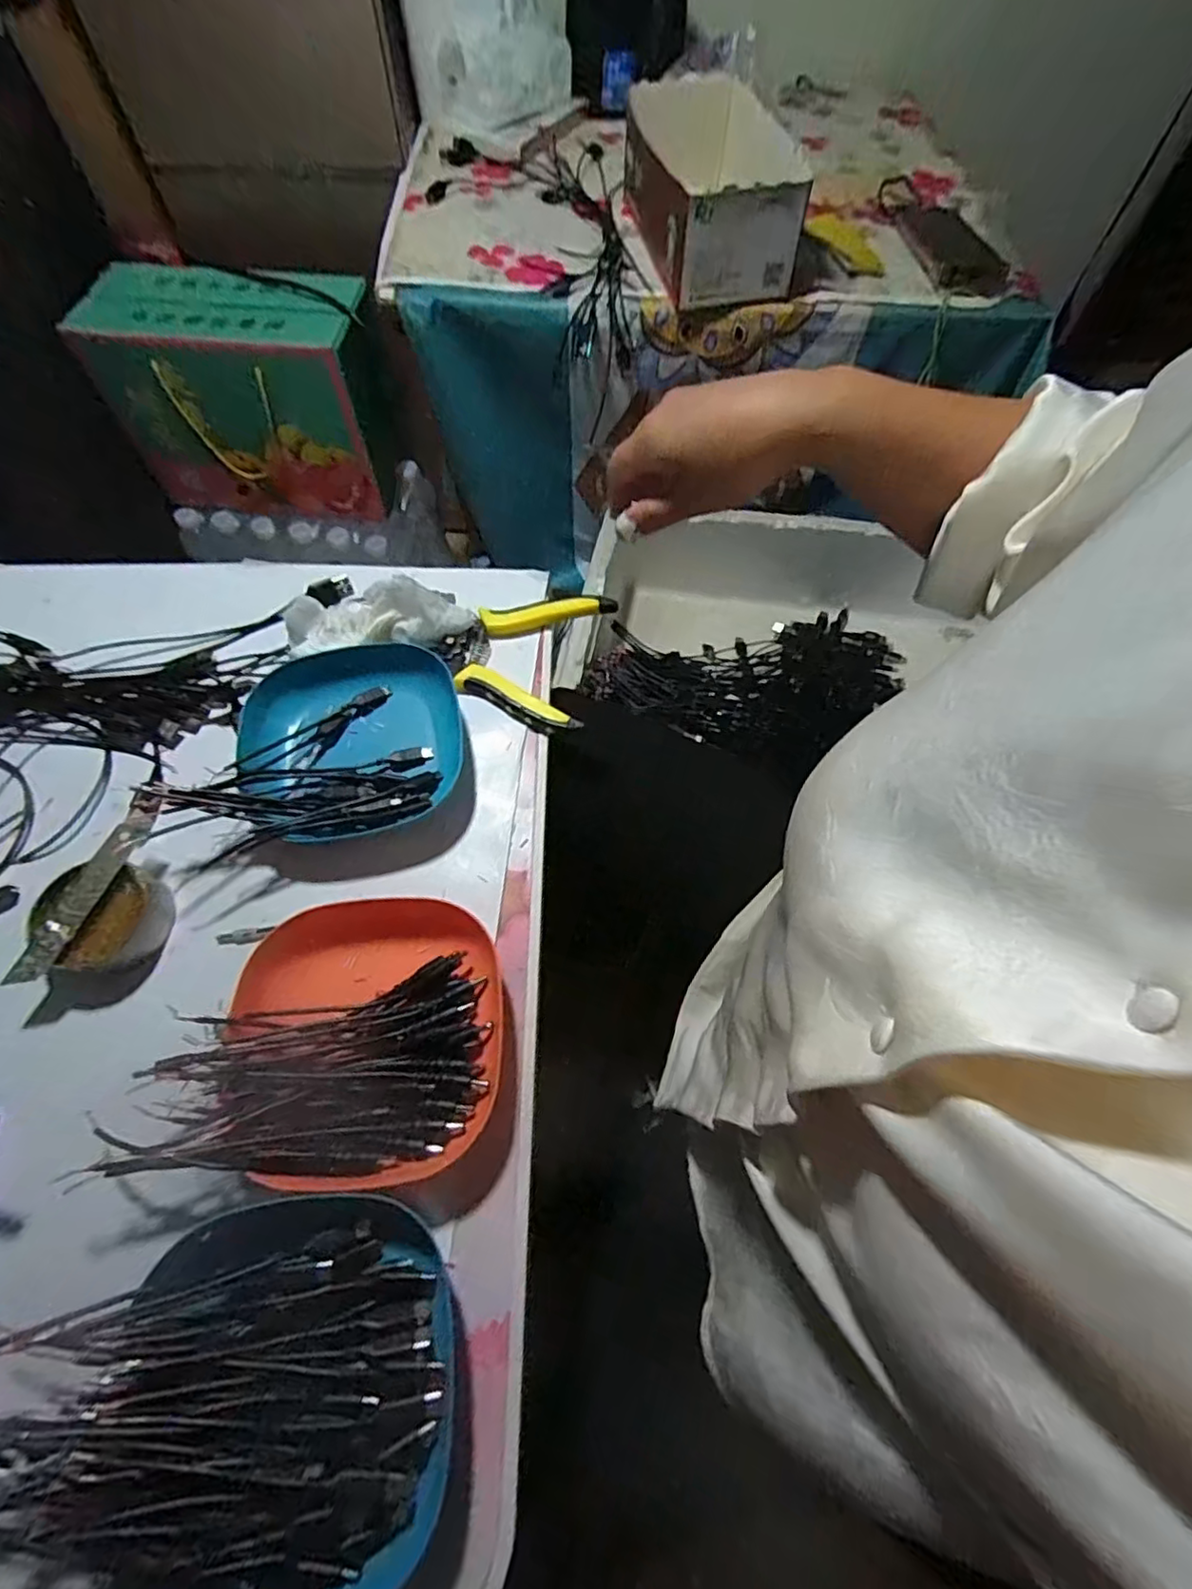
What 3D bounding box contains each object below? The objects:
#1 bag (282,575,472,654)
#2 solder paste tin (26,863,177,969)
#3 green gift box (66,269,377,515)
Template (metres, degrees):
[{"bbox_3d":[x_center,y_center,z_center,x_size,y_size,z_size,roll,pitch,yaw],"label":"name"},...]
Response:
[{"bbox_3d":[-0.157,-0.128,0.453,0.126,0.032,0.041,-12,64,-8],"label":"bag"},{"bbox_3d":[-0.281,0.069,0.363,0.062,0.027,0.057,1,63,-2],"label":"solder paste tin"},{"bbox_3d":[-0.456,-0.534,0.861,0.332,0.248,0.142,6,63,1],"label":"green gift box"}]

